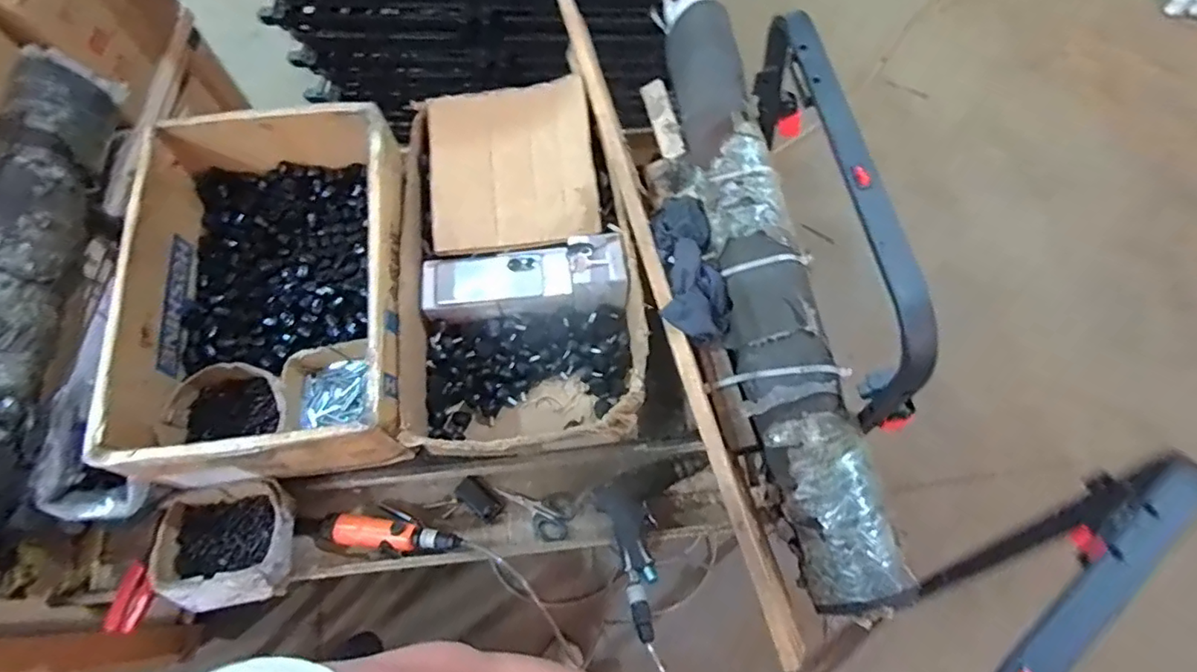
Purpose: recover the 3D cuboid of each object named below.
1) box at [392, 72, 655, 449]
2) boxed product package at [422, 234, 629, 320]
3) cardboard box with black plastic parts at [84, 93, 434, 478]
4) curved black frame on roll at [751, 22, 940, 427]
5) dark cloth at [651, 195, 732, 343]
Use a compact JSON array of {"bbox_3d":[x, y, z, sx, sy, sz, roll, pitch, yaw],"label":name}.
[{"bbox_3d":[-0.121,-0.099,0.898,0.339,0.156,0.553,-5,67,0],"label":"box"},{"bbox_3d":[-0.111,-0.086,0.902,0.303,0.083,0.094,-5,67,0],"label":"boxed product package"},{"bbox_3d":[-0.461,-0.074,0.871,0.358,0.163,0.525,-7,67,-1],"label":"cardboard box with black plastic parts"},{"bbox_3d":[0.281,-0.164,0.716,0.049,0.253,0.506,-12,61,6],"label":"curved black frame on roll"},{"bbox_3d":[0.117,-0.101,0.799,0.088,0.047,0.226,-9,67,-2],"label":"dark cloth"}]

